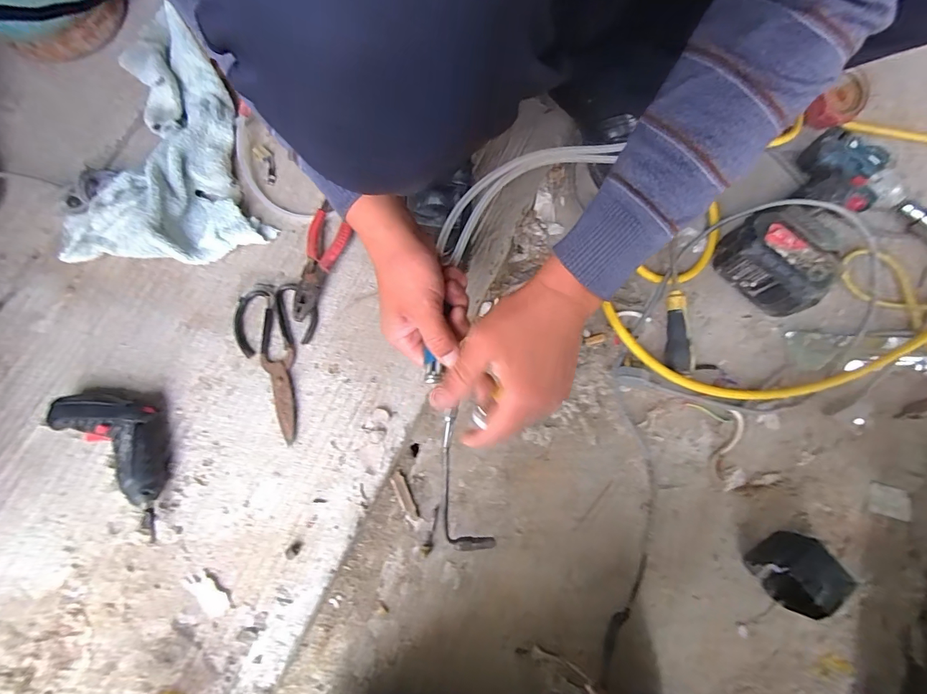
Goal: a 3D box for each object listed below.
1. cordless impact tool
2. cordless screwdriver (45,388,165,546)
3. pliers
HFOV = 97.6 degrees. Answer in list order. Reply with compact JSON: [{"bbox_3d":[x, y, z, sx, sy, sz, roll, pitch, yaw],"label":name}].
[{"bbox_3d":[0.446,-0.164,0.521,0.242,0.076,0.122,-43,80,-8],"label":"cordless impact tool"},{"bbox_3d":[-0.401,0.116,0.481,0.205,0.046,0.099,42,81,9],"label":"cordless screwdriver"},{"bbox_3d":[-0.189,-0.106,0.539,0.051,0.025,0.152,10,78,3],"label":"pliers"}]

